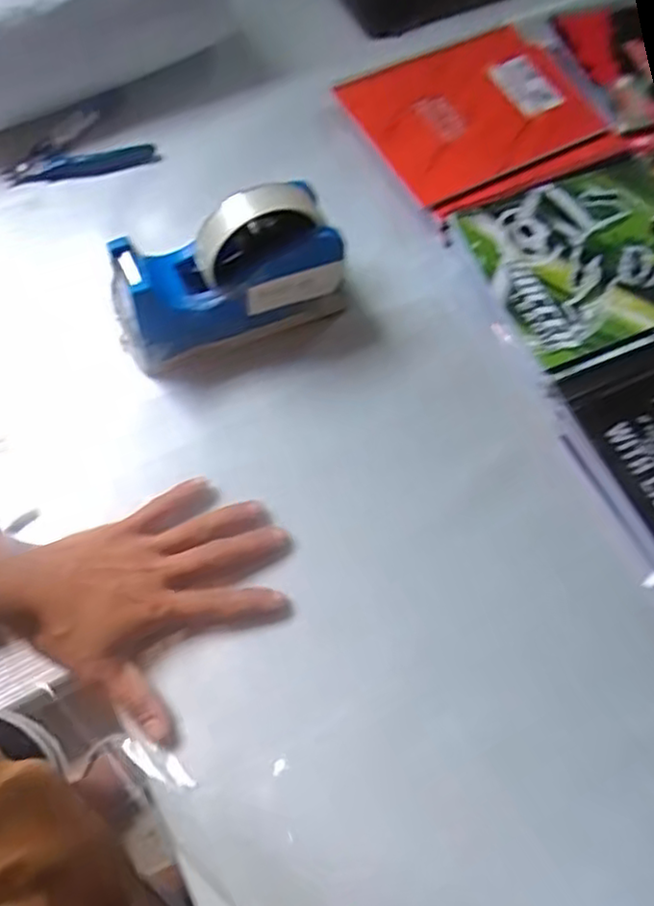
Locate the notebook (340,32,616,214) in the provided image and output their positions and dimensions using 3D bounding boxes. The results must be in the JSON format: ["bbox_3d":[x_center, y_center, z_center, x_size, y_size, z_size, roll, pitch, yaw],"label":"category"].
[{"bbox_3d":[0.125,-0.293,0.582,0.178,0.008,0.155,-29,73,-12],"label":"notebook"}]

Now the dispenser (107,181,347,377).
[{"bbox_3d":[-0.067,-0.120,0.456,0.155,0.108,0.051,-21,71,-9],"label":"dispenser"}]

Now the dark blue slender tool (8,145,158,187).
[{"bbox_3d":[-0.198,-0.235,0.555,0.118,0.012,0.014,-14,70,-7],"label":"dark blue slender tool"}]

